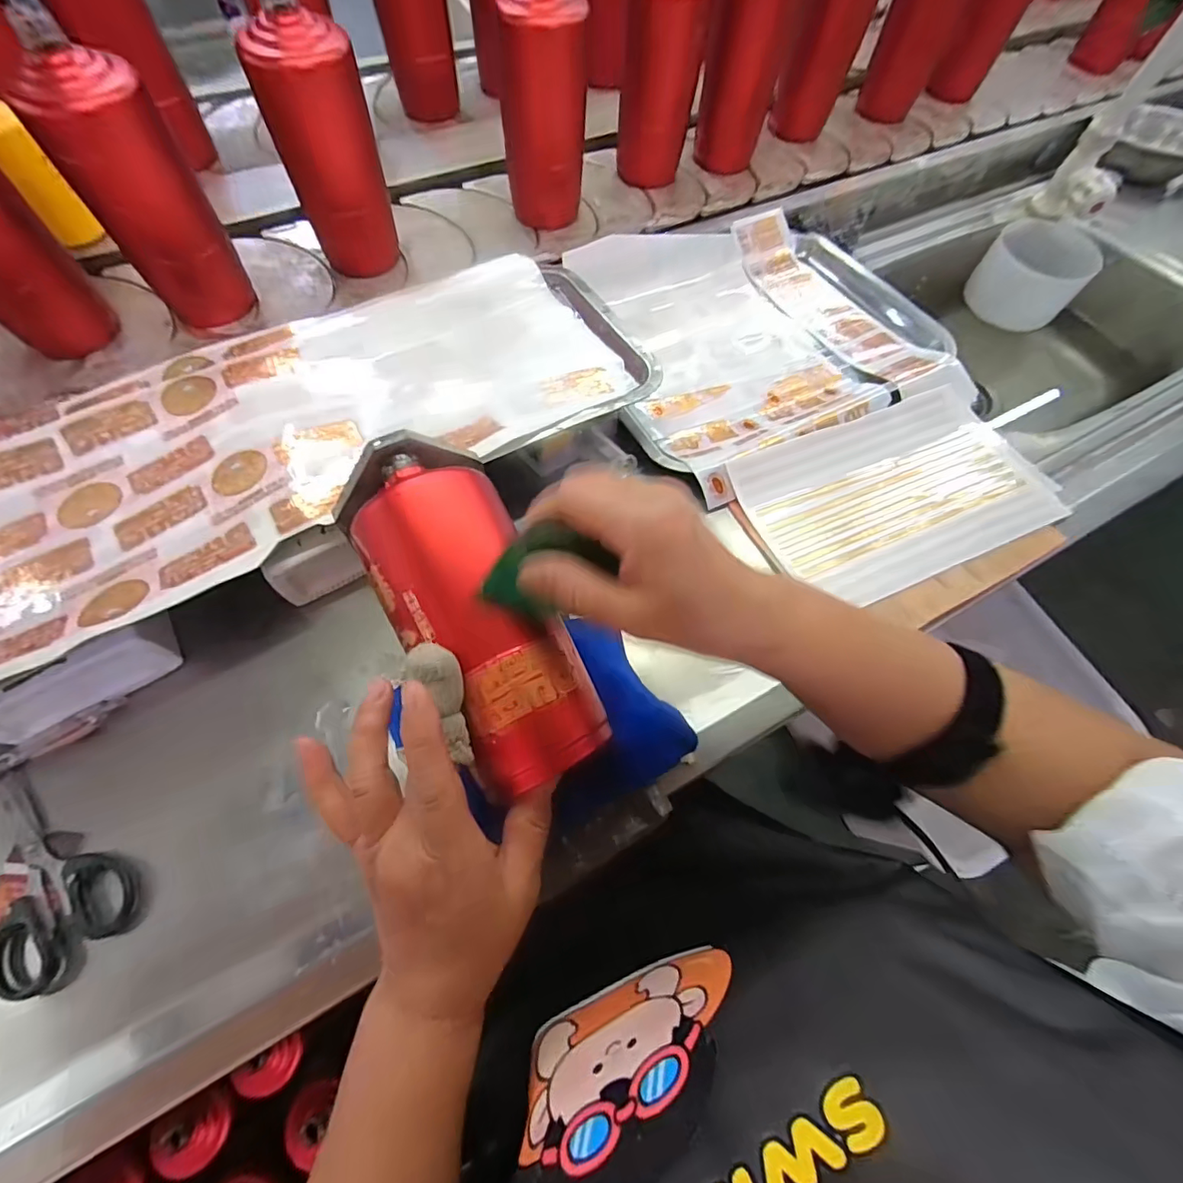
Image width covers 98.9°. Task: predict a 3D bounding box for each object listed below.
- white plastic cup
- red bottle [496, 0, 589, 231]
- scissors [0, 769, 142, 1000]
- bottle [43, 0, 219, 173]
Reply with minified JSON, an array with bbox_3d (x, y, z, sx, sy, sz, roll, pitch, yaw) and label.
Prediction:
[{"bbox_3d":[0.614,-0.440,0.698,0.126,0.091,0.123,-39,72,-18],"label":"white plastic cup"},{"bbox_3d":[-0.046,-0.470,0.498,0.064,0.177,0.058,-39,72,-18],"label":"red bottle"},{"bbox_3d":[-0.330,0.164,0.301,0.129,0.014,0.067,41,70,15],"label":"scissors"},{"bbox_3d":[-0.466,-0.542,0.508,0.072,0.173,0.067,7,65,1],"label":"bottle"}]

